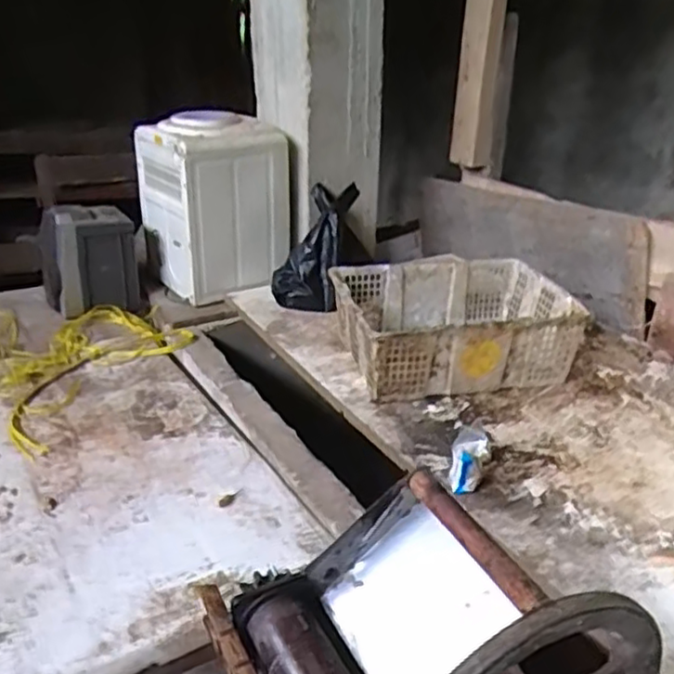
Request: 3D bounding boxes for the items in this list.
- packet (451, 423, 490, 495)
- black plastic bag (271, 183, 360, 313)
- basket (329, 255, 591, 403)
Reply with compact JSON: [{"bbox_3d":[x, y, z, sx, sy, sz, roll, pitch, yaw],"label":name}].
[{"bbox_3d":[0.218,0.196,1.109,0.061,0.054,0.151,8,38,15],"label":"packet"},{"bbox_3d":[-0.049,-0.229,1.689,0.087,0.341,0.155,15,7,-46],"label":"black plastic bag"},{"bbox_3d":[0.249,-0.019,1.463,0.473,0.171,0.337,-4,27,-11],"label":"basket"}]

